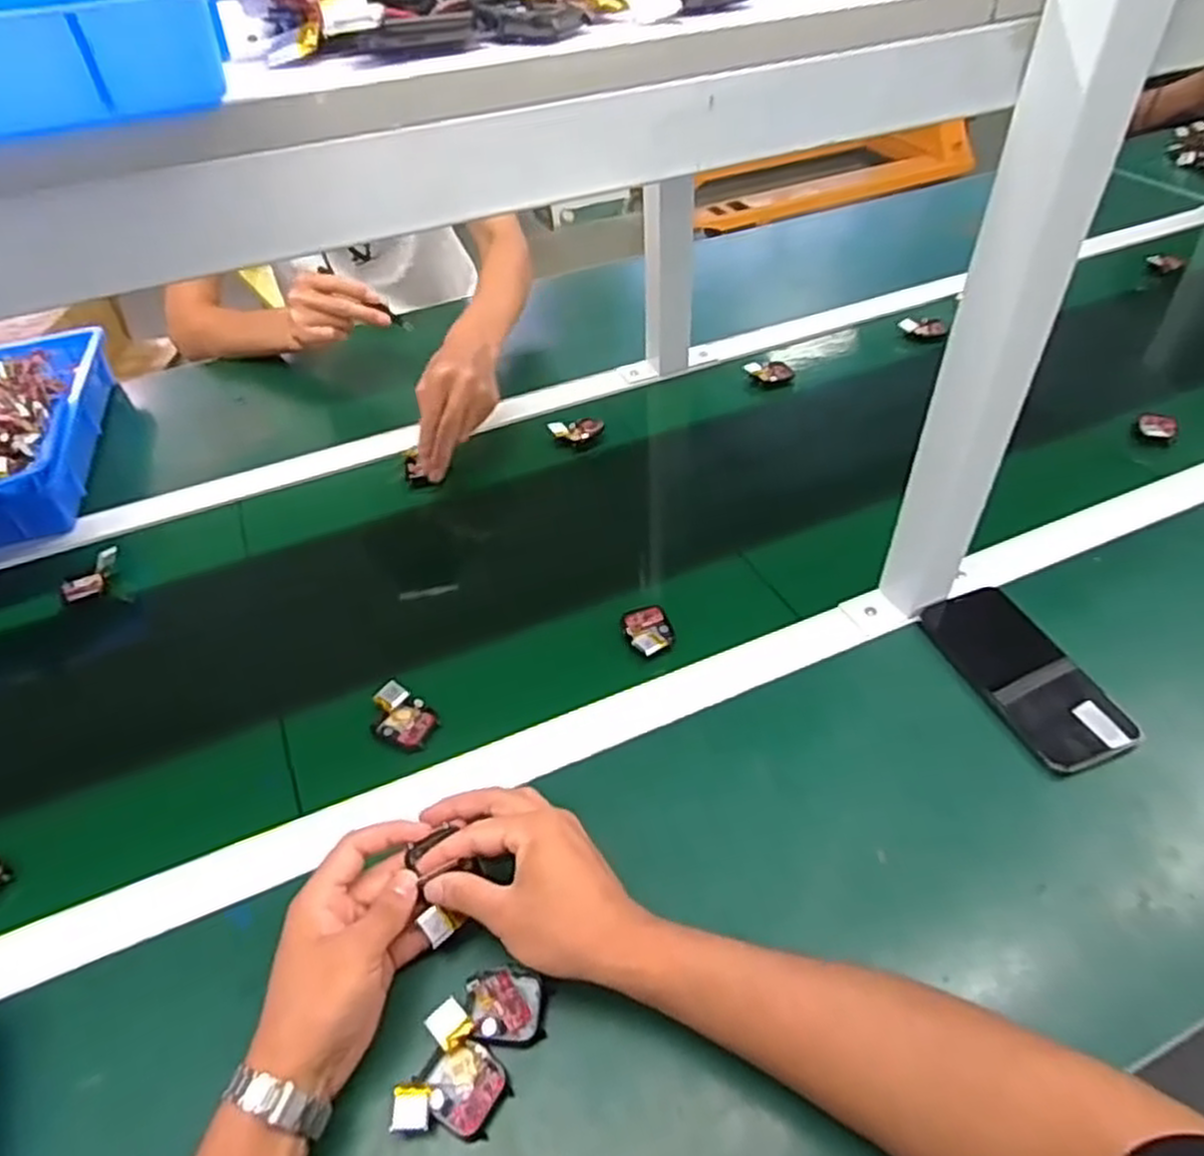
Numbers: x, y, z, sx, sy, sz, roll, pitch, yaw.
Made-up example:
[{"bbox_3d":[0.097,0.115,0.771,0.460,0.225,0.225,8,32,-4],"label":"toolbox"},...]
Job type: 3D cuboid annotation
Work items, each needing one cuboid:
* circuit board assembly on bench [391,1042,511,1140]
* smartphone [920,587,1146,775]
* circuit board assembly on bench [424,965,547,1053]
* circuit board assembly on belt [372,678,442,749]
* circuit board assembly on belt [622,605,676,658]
[{"bbox_3d":[-0.079,0.273,0.413,0.056,0.016,0.041,0,45,4],"label":"circuit board assembly on bench"},{"bbox_3d":[0.319,0.070,0.585,0.074,0.015,0.164,-14,46,-10],"label":"smartphone"},{"bbox_3d":[-0.065,0.244,0.439,0.062,0.014,0.040,-6,45,-1],"label":"circuit board assembly on bench"},{"bbox_3d":[-0.152,0.105,0.586,0.055,0.016,0.039,24,52,25],"label":"circuit board assembly on belt"},{"bbox_3d":[0.039,0.042,0.640,0.038,0.015,0.055,-19,47,-14],"label":"circuit board assembly on belt"}]

